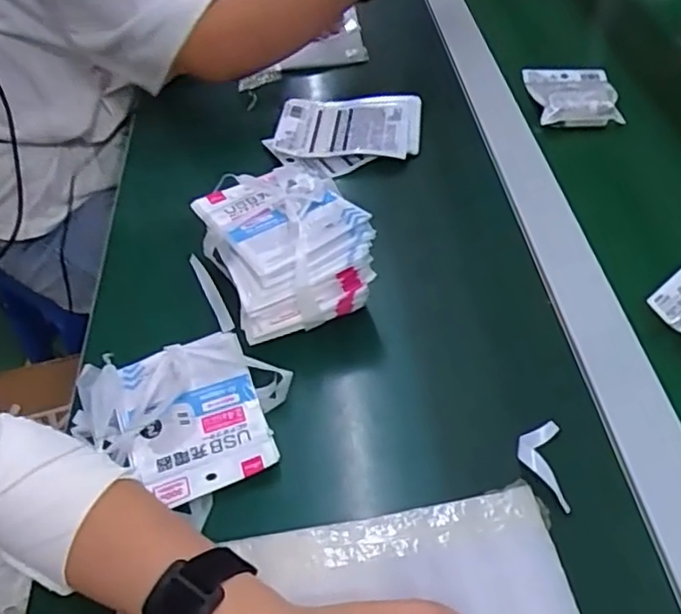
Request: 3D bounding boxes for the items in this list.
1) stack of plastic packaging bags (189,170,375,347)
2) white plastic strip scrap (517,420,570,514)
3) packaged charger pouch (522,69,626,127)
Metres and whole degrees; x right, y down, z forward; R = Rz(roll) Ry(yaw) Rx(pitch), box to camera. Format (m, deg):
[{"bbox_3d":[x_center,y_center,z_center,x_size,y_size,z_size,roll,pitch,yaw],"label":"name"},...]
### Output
[{"bbox_3d":[-0.049,-0.050,0.563,0.122,0.080,0.168,-23,50,-16],"label":"stack of plastic packaging bags"},{"bbox_3d":[0.138,0.106,0.450,0.030,0.005,0.067,3,48,7],"label":"white plastic strip scrap"},{"bbox_3d":[0.271,-0.249,0.760,0.096,0.029,0.113,-3,47,1],"label":"packaged charger pouch"}]

